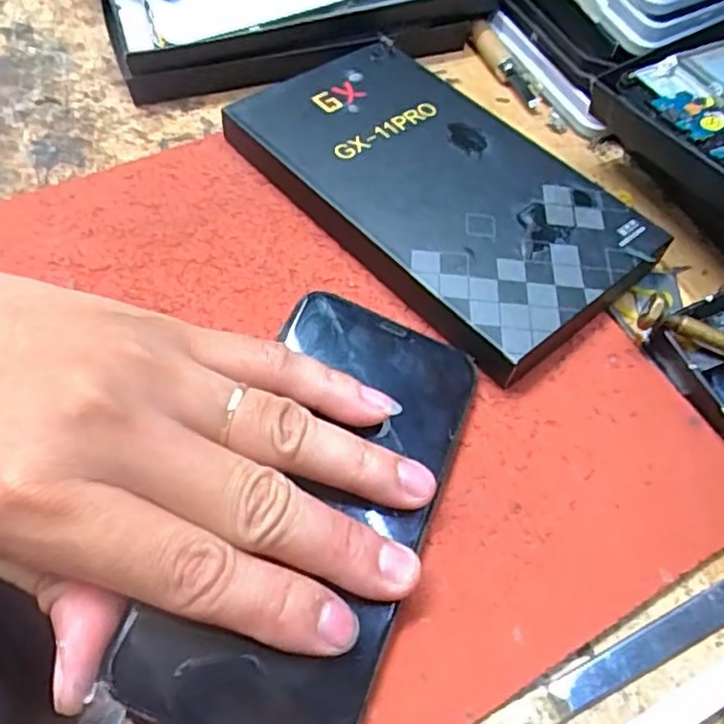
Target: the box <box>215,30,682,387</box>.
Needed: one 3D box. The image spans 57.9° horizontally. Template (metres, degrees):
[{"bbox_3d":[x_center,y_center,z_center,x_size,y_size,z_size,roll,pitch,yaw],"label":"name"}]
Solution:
[{"bbox_3d":[0.032,-0.076,0.270,0.093,0.015,0.169,-37,67,-21],"label":"box"}]

